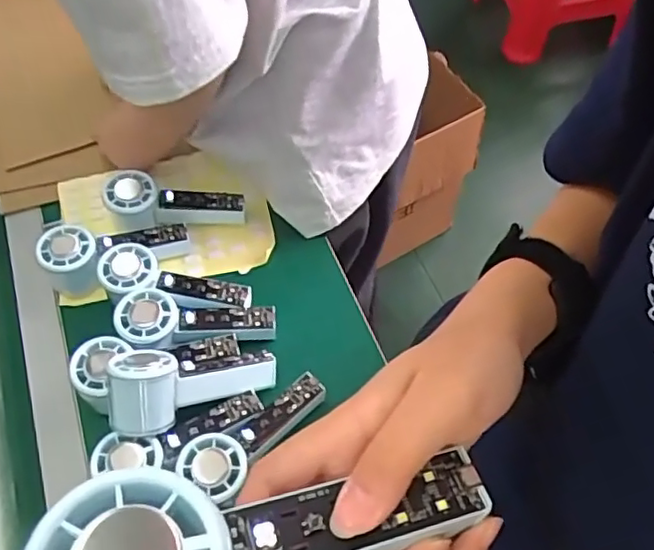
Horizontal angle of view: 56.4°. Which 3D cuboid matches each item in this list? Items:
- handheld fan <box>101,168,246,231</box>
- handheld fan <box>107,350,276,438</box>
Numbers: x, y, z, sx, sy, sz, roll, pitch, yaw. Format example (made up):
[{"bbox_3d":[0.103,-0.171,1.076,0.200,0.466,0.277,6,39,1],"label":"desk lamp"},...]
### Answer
[{"bbox_3d":[-0.163,-0.075,0.659,0.147,0.039,0.040,3,56,-16],"label":"handheld fan"},{"bbox_3d":[-0.121,0.099,0.542,0.148,0.061,0.053,2,18,-38],"label":"handheld fan"}]

